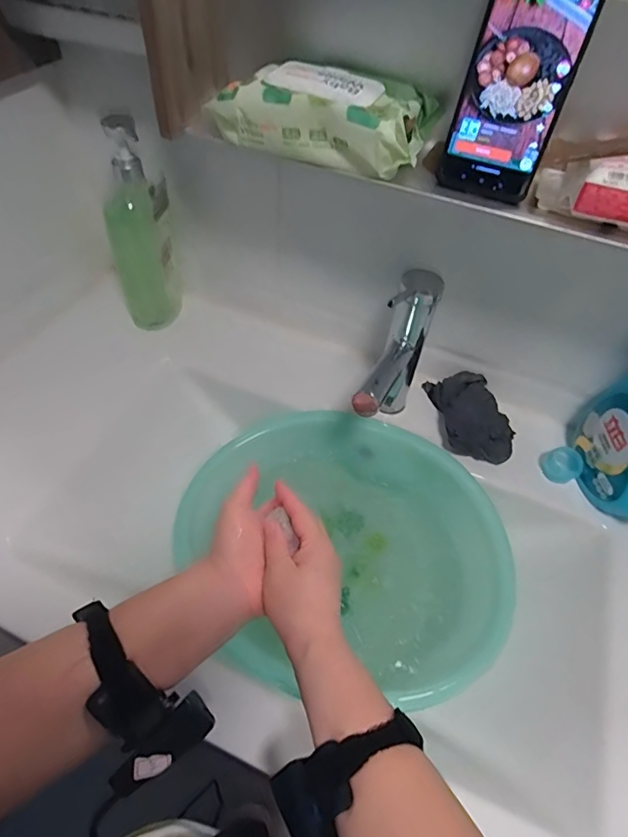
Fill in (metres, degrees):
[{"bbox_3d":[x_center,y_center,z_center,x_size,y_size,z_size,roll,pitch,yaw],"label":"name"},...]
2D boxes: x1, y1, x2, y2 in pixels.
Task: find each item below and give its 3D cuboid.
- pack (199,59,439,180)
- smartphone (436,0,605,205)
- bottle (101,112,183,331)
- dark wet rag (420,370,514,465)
[{"bbox_3d":[0.006,-0.278,0.439,0.195,0.051,0.103,19,54,10],"label":"pack"},{"bbox_3d":[0.161,-0.265,0.381,0.077,0.167,0.012,22,32,13],"label":"smartphone"},{"bbox_3d":[-0.235,-0.245,0.657,0.085,0.271,0.065,-17,55,-16],"label":"bottle"},{"bbox_3d":[0.203,-0.010,0.634,0.077,0.058,0.144,-5,53,-8],"label":"dark wet rag"}]

